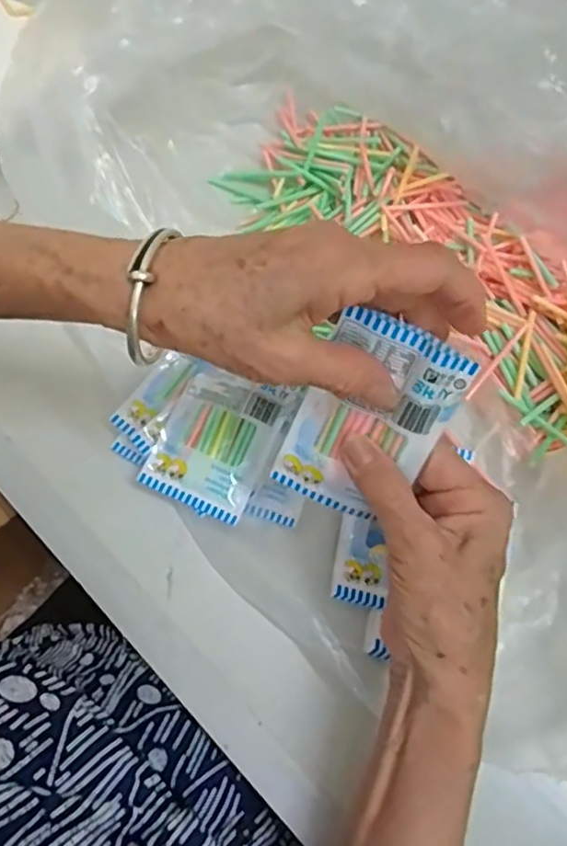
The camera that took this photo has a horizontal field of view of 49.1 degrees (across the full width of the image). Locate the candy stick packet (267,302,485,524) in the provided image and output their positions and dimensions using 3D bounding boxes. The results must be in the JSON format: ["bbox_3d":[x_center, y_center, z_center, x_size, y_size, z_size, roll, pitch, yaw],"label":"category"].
[{"bbox_3d":[0.039,0.002,0.290,0.061,0.103,0.008,28,33,7],"label":"candy stick packet"}]

